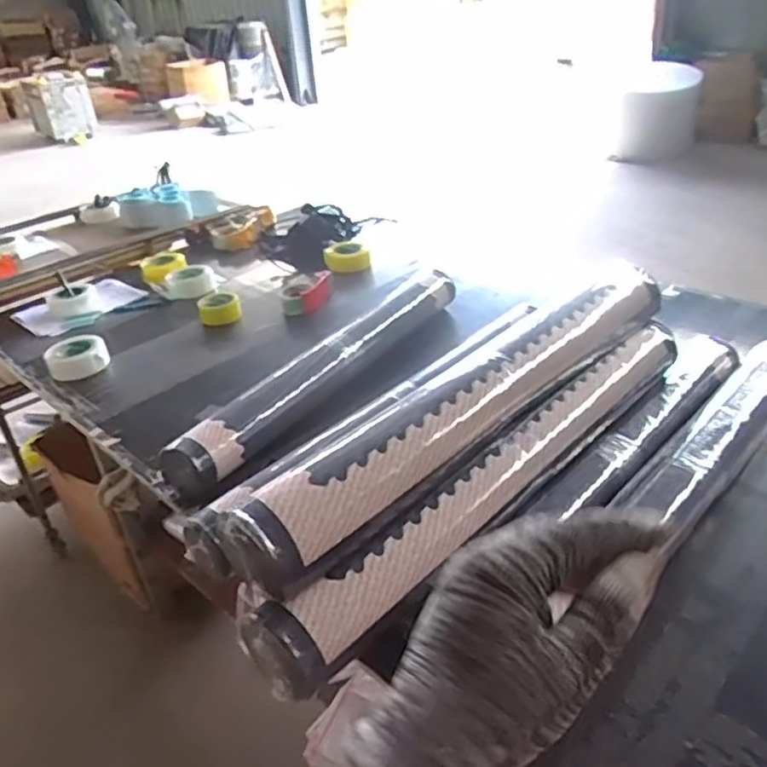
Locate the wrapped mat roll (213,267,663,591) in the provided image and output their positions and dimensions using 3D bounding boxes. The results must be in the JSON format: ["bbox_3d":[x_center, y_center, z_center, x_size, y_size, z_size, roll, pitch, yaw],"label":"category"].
[{"bbox_3d":[0.140,0.011,0.872,0.083,0.091,0.797,25,42,39],"label":"wrapped mat roll"}]

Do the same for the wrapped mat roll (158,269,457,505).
[{"bbox_3d":[-0.099,-0.055,1.342,0.109,0.095,0.815,16,37,30],"label":"wrapped mat roll"}]

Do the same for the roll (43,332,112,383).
[{"bbox_3d":[-0.704,-0.065,1.539,0.132,0.056,0.144,-4,31,2],"label":"roll"}]

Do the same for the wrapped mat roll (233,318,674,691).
[{"bbox_3d":[0.173,0.102,0.870,0.809,0.072,0.076,-30,39,-35],"label":"wrapped mat roll"}]

